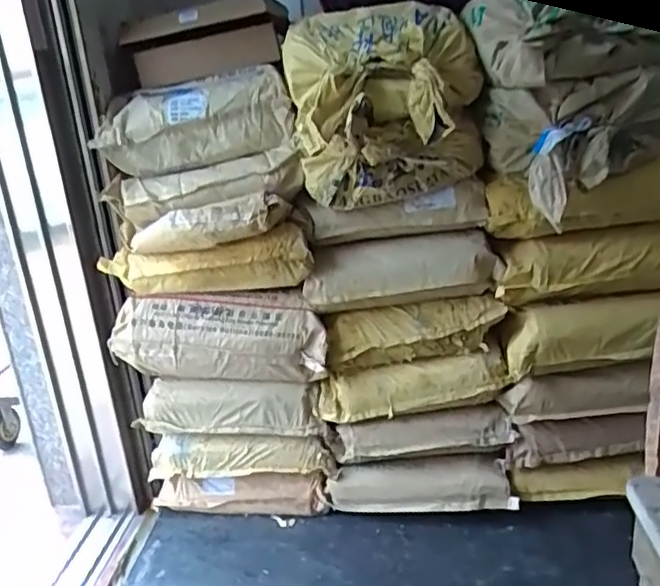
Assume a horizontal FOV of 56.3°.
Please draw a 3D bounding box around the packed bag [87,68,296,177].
[{"bbox_3d":[-0.276,-0.357,1.309,0.408,0.175,0.120,-3,20,6],"label":"packed bag"}]

